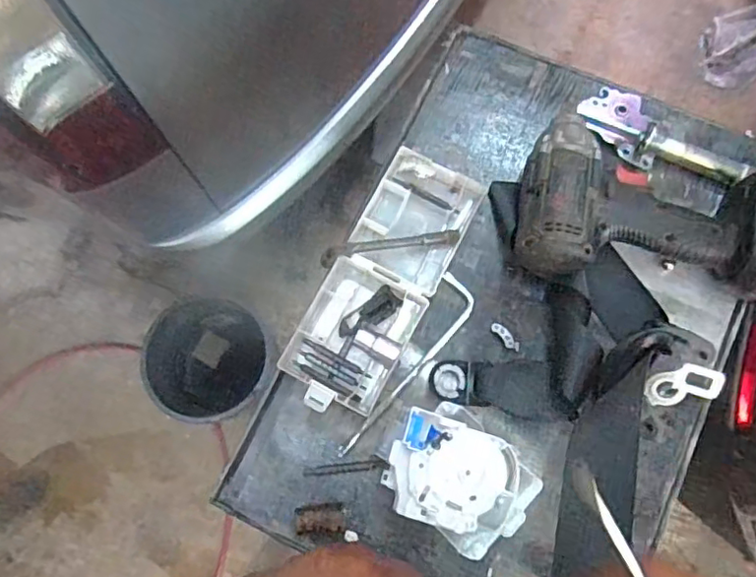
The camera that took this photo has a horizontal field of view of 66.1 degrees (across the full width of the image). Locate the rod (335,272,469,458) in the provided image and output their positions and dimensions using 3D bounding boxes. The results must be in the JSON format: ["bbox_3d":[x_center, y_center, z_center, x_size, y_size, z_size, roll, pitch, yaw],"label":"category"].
[{"bbox_3d":[0.028,0.069,0.489,0.034,0.012,0.176,30,77,10],"label":"rod"}]

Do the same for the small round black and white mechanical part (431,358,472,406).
[{"bbox_3d":[0.060,0.077,0.481,0.033,0.008,0.035,-1,76,3],"label":"small round black and white mechanical part"}]

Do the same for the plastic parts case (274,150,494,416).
[{"bbox_3d":[0.005,-0.009,0.499,0.088,0.028,0.232,26,79,9],"label":"plastic parts case"}]

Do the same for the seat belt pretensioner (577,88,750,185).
[{"bbox_3d":[0.249,-0.130,0.513,0.142,0.022,0.050,36,81,11],"label":"seat belt pretensioner"}]

